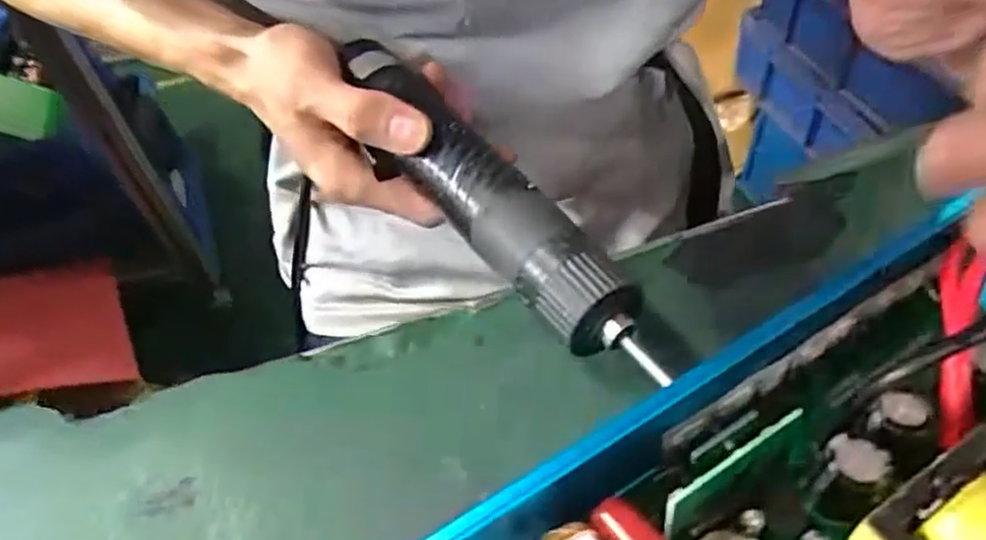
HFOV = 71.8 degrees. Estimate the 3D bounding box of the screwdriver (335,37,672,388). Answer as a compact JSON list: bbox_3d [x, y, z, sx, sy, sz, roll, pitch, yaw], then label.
[{"bbox_3d":[-0.008,-0.031,0.263,0.029,0.028,0.193,-29,58,-19],"label":"screwdriver"}]

